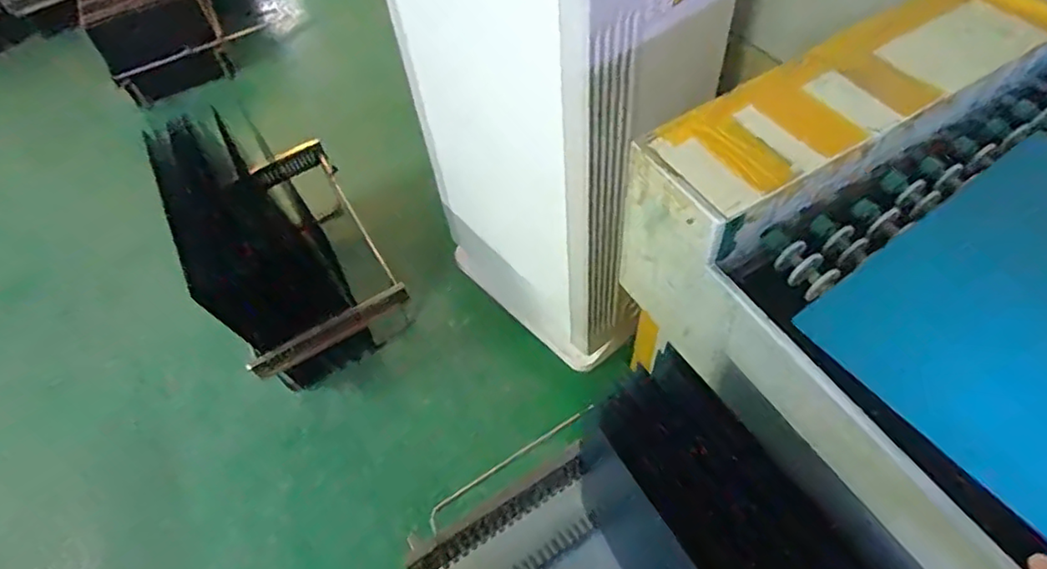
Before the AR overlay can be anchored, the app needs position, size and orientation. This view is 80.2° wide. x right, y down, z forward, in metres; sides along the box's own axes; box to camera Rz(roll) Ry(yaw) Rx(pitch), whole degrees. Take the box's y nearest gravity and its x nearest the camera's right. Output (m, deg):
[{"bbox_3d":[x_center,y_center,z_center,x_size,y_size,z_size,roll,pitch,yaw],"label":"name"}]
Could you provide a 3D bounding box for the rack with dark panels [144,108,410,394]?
[{"bbox_3d":[-0.693,-0.104,1.758,0.490,0.479,0.706,-27,58,-13],"label":"rack with dark panels"}]

